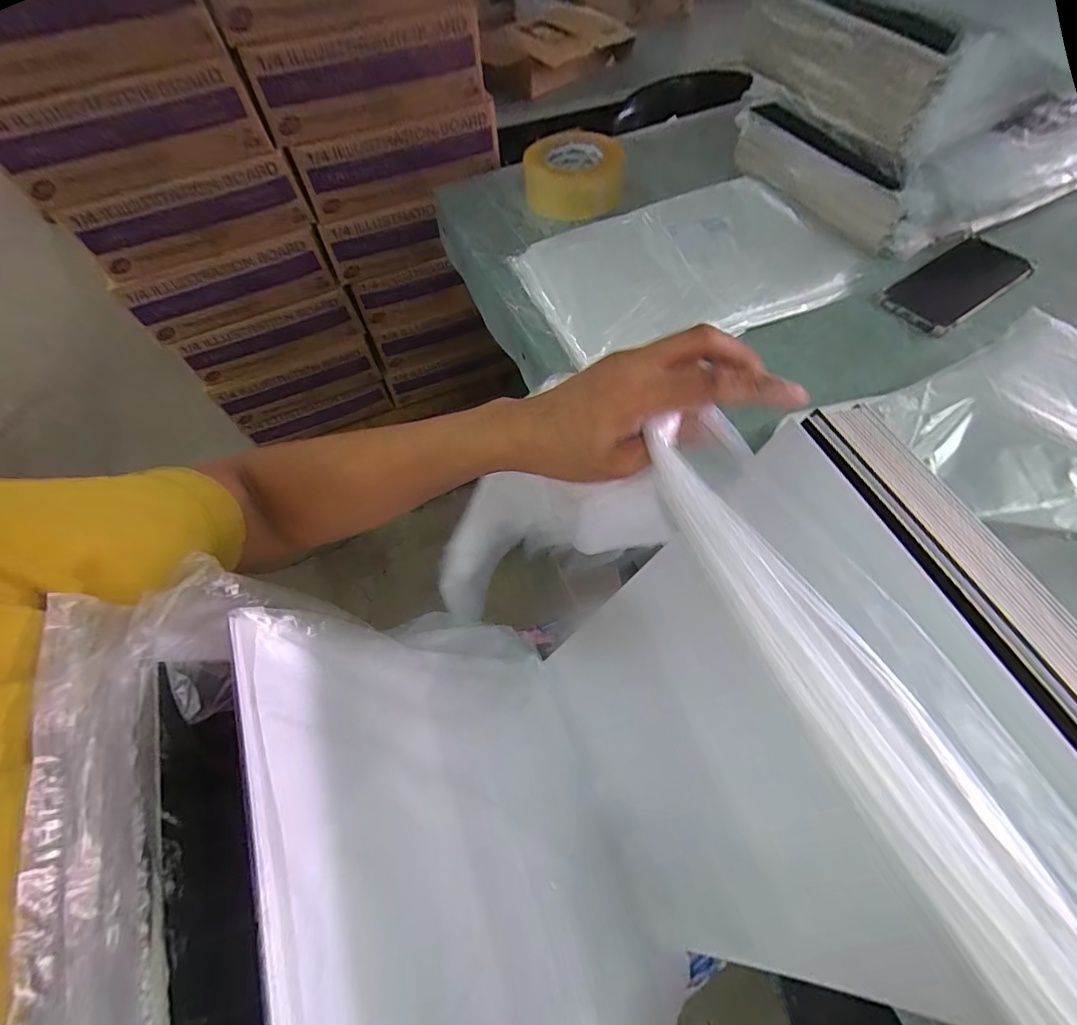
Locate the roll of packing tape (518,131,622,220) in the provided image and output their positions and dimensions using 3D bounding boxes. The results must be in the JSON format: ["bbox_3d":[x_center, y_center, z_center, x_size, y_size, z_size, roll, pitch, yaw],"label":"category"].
[{"bbox_3d":[0.048,-0.480,0.672,0.137,0.065,0.108,-3,61,2],"label":"roll of packing tape"}]

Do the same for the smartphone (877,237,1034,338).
[{"bbox_3d":[0.471,-0.258,0.531,0.185,0.011,0.080,-32,64,-13],"label":"smartphone"}]

